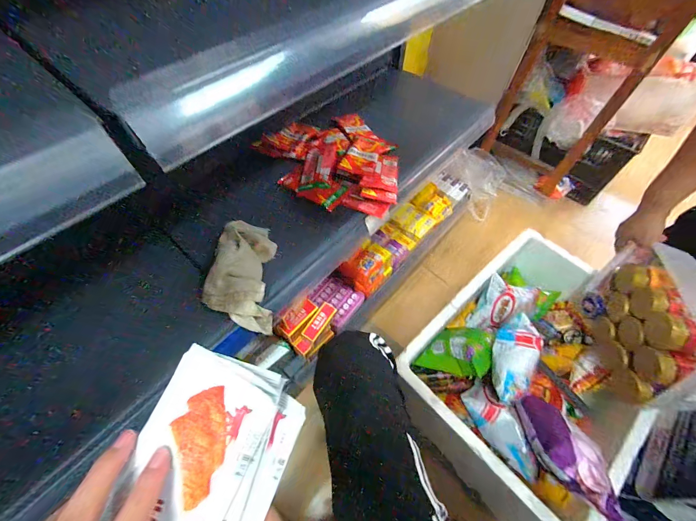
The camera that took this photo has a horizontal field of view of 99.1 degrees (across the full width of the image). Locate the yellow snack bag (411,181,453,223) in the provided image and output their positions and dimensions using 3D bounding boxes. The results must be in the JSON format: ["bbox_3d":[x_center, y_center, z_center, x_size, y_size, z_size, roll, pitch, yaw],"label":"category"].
[{"bbox_3d":[0.292,-0.201,1.016,0.103,0.025,0.122,-36,66,-23],"label":"yellow snack bag"}]

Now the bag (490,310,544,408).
[{"bbox_3d":[0.341,0.201,0.599,0.078,0.040,0.166,19,75,9],"label":"bag"}]

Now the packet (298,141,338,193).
[{"bbox_3d":[-0.066,-0.219,0.677,0.069,0.028,0.153,7,57,1],"label":"packet"}]

